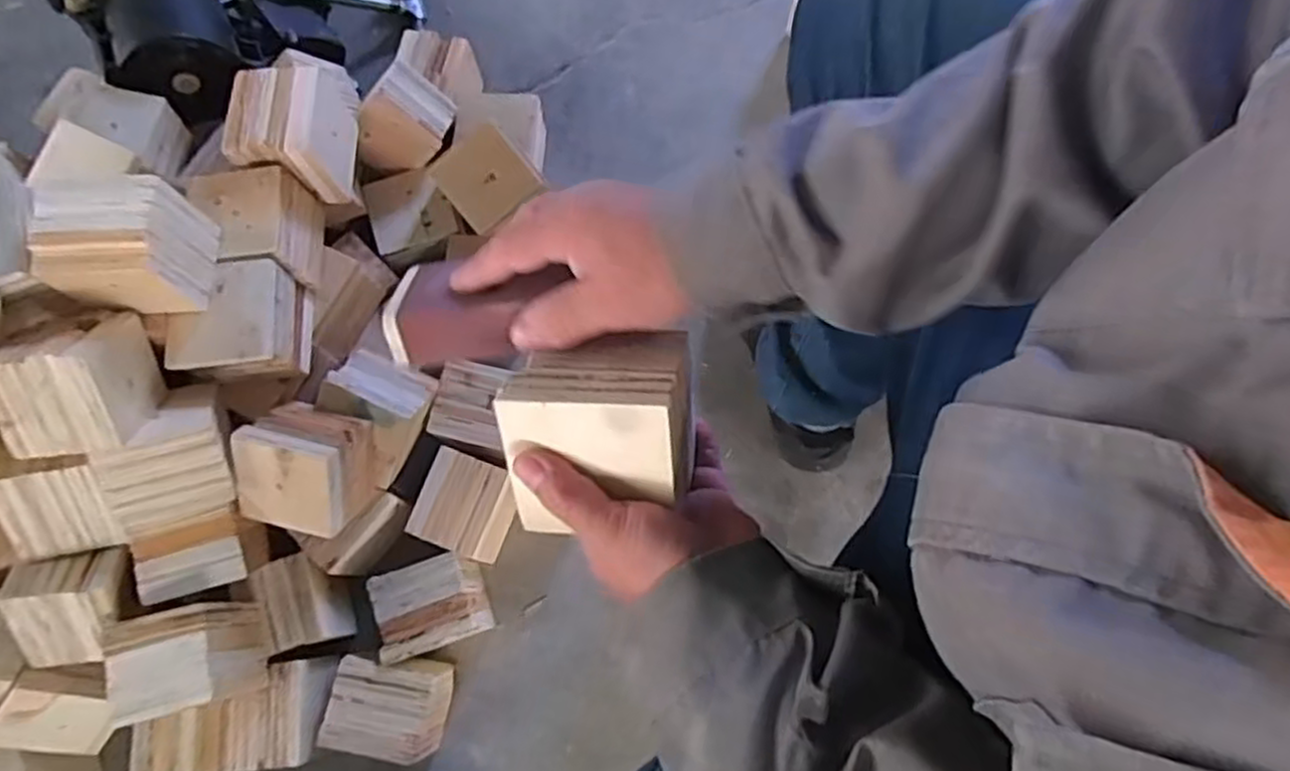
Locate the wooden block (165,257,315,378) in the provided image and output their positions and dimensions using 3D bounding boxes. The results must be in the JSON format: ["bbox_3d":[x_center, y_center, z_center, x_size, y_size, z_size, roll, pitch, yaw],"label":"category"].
[{"bbox_3d":[-0.375,-0.055,0.710,0.100,0.072,0.098,-3,74,0],"label":"wooden block"}]

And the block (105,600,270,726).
[{"bbox_3d":[-0.412,0.246,0.690,0.099,0.087,0.088,-13,74,-3],"label":"block"}]

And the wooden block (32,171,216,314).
[{"bbox_3d":[-0.432,-0.116,0.637,0.106,0.089,0.082,-2,74,1],"label":"wooden block"}]

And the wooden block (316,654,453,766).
[{"bbox_3d":[-0.249,0.315,0.758,0.107,0.072,0.091,9,74,4],"label":"wooden block"}]

